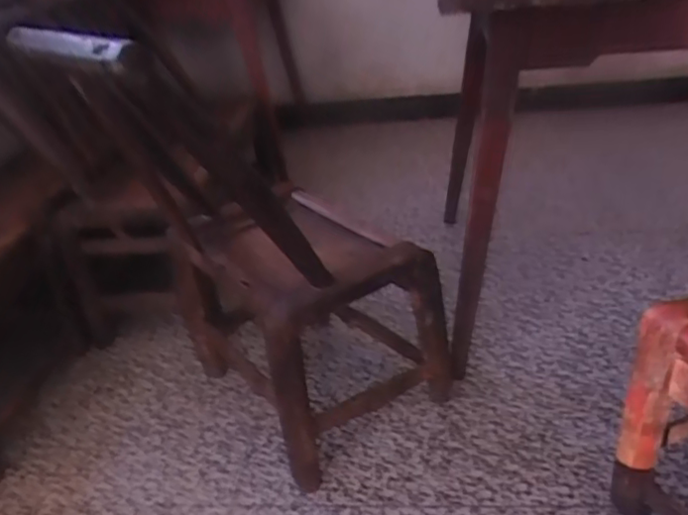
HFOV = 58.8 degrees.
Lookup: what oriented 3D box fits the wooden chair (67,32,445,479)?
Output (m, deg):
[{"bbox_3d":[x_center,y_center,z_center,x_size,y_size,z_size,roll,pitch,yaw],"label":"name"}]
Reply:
[{"bbox_3d":[-0.088,-0.012,0.941,0.323,0.502,0.381,-25,34,-32],"label":"wooden chair"}]

